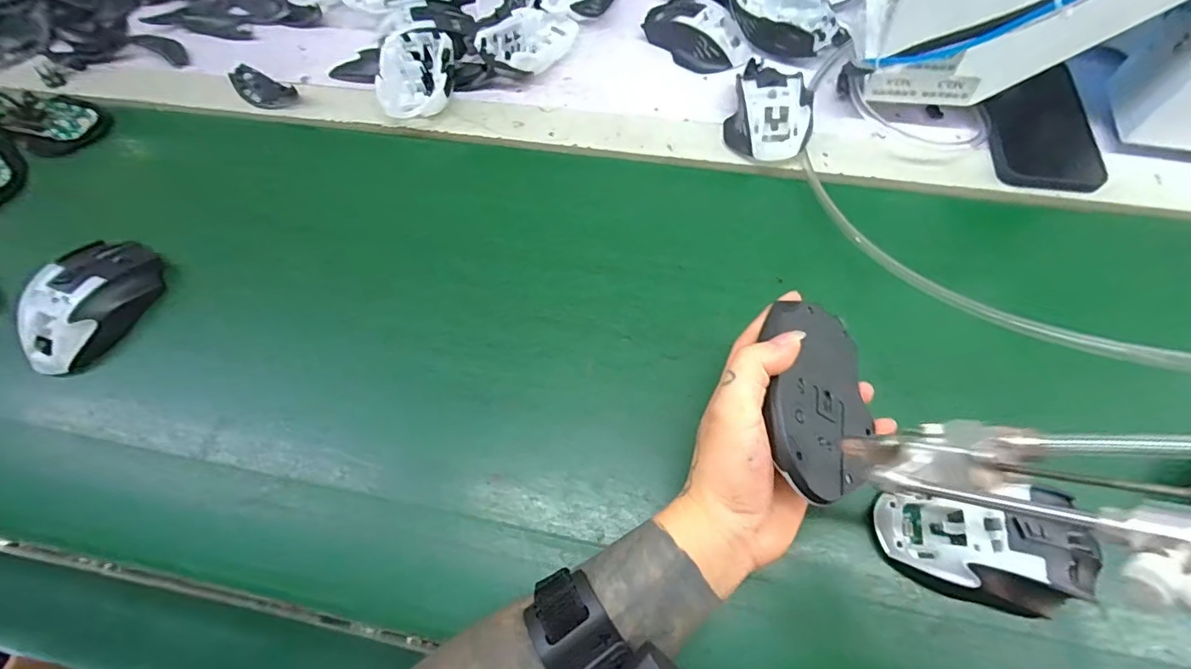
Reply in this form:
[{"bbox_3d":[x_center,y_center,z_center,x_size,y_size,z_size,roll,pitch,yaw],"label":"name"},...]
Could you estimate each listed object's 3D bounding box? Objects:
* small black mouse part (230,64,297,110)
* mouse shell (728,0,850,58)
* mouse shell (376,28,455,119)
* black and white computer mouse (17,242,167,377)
[{"bbox_3d":[-0.348,-0.255,0.533,0.083,0.008,0.036,29,69,15],"label":"small black mouse part"},{"bbox_3d":[0.192,-0.320,0.521,0.119,0.034,0.066,28,69,15],"label":"mouse shell"},{"bbox_3d":[-0.175,-0.256,0.510,0.068,0.033,0.110,-5,64,1],"label":"mouse shell"},{"bbox_3d":[-0.404,-0.026,0.413,0.074,0.038,0.116,10,66,8],"label":"black and white computer mouse"}]

